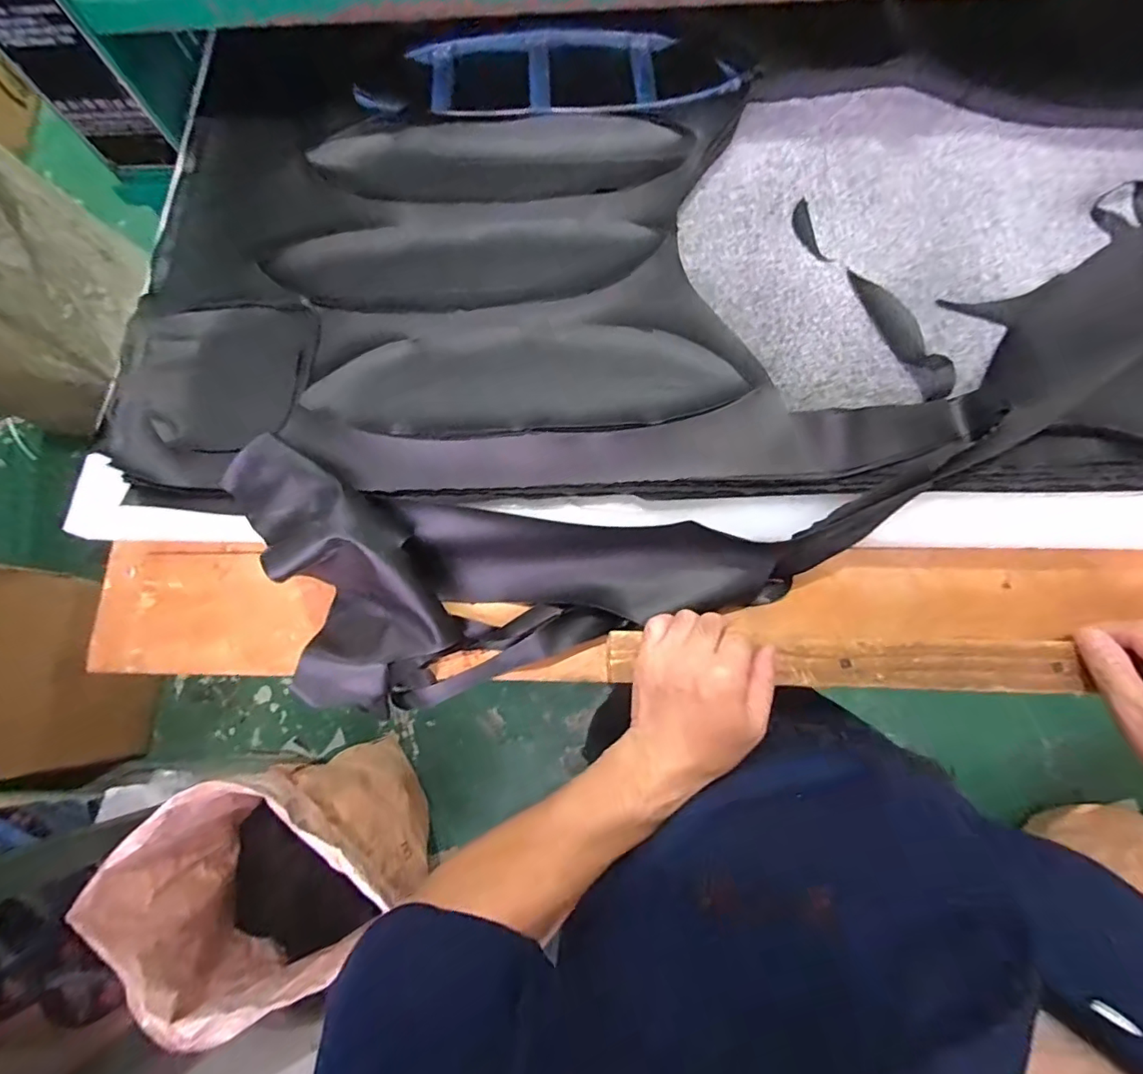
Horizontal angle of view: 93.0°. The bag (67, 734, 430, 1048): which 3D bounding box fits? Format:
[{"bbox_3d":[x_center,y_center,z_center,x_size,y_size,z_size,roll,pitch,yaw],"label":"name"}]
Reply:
[{"bbox_3d":[-0.449,0.551,0.990,0.340,0.629,0.298,-28,77,-6],"label":"bag"}]

